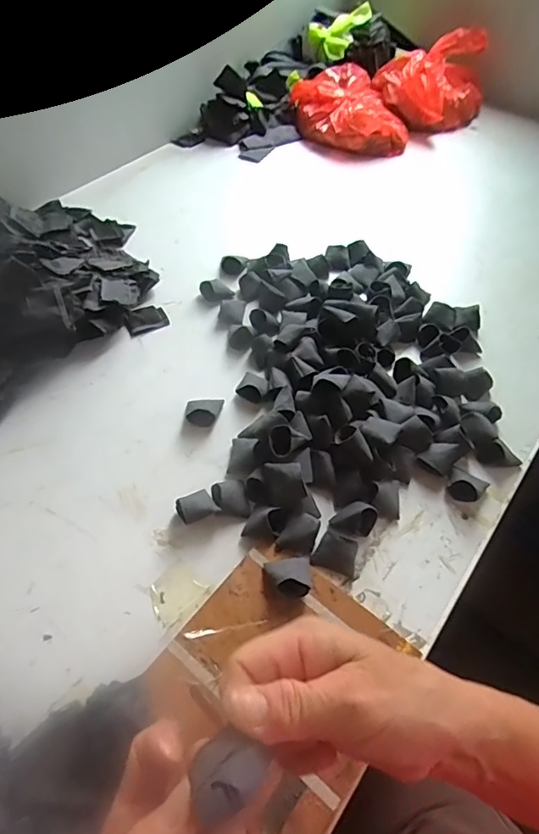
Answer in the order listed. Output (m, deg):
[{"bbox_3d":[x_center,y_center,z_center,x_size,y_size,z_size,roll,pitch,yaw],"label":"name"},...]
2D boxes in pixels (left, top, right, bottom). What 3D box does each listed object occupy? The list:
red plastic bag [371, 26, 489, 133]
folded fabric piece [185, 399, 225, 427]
[{"bbox_3d":[0.330,-0.686,1.020,0.221,0.122,0.183,17,55,11],"label":"red plastic bag"},{"bbox_3d":[-0.076,-0.008,0.588,0.044,0.022,0.034,-6,54,-6],"label":"folded fabric piece"}]

